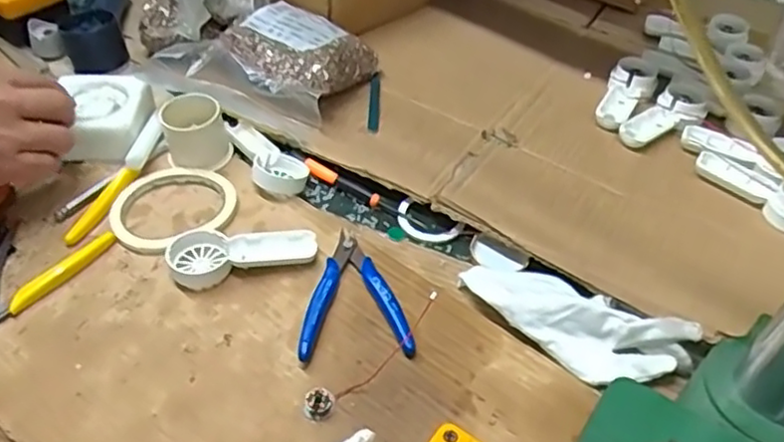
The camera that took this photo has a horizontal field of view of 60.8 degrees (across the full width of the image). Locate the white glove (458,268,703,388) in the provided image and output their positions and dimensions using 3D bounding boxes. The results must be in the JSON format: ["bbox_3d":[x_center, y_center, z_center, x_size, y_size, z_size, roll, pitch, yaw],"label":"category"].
[{"bbox_3d":[0.130,0.069,0.484,0.163,0.029,0.064,28,51,22],"label":"white glove"}]

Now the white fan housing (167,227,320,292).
[{"bbox_3d":[-0.117,0.021,0.522,0.110,0.015,0.053,-11,48,-13],"label":"white fan housing"}]

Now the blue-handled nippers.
[{"bbox_3d":[-0.029,0.052,0.502,0.079,0.014,0.116,-2,46,-5],"label":"blue-handled nippers"}]

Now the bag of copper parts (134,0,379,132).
[{"bbox_3d":[-0.124,-0.154,0.654,0.170,0.050,0.155,22,49,18],"label":"bag of copper parts"}]

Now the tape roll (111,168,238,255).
[{"bbox_3d":[-0.184,-0.013,0.559,0.102,0.009,0.090,-23,51,-23],"label":"tape roll"}]

